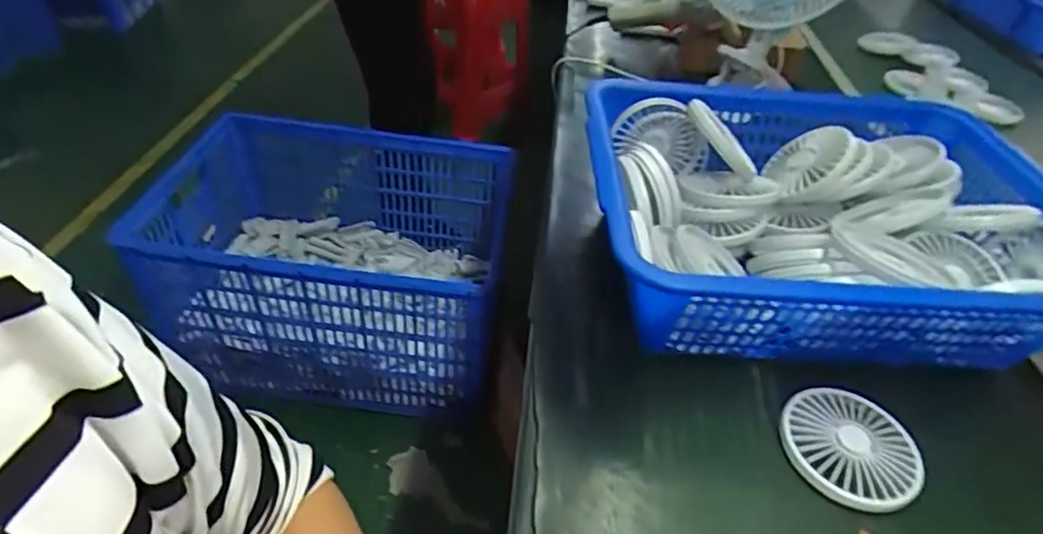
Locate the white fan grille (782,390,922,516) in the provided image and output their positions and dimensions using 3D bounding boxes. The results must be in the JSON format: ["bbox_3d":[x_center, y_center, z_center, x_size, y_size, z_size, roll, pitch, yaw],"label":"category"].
[{"bbox_3d":[0.225,0.122,0.402,0.087,0.015,0.088,2,41,-2],"label":"white fan grille"}]

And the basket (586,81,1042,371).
[{"bbox_3d":[0.245,-0.042,0.517,0.367,0.116,0.295,1,41,-3],"label":"basket"}]

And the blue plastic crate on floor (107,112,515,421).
[{"bbox_3d":[-0.373,-0.016,1.231,0.663,0.412,0.482,5,42,-2],"label":"blue plastic crate on floor"}]

